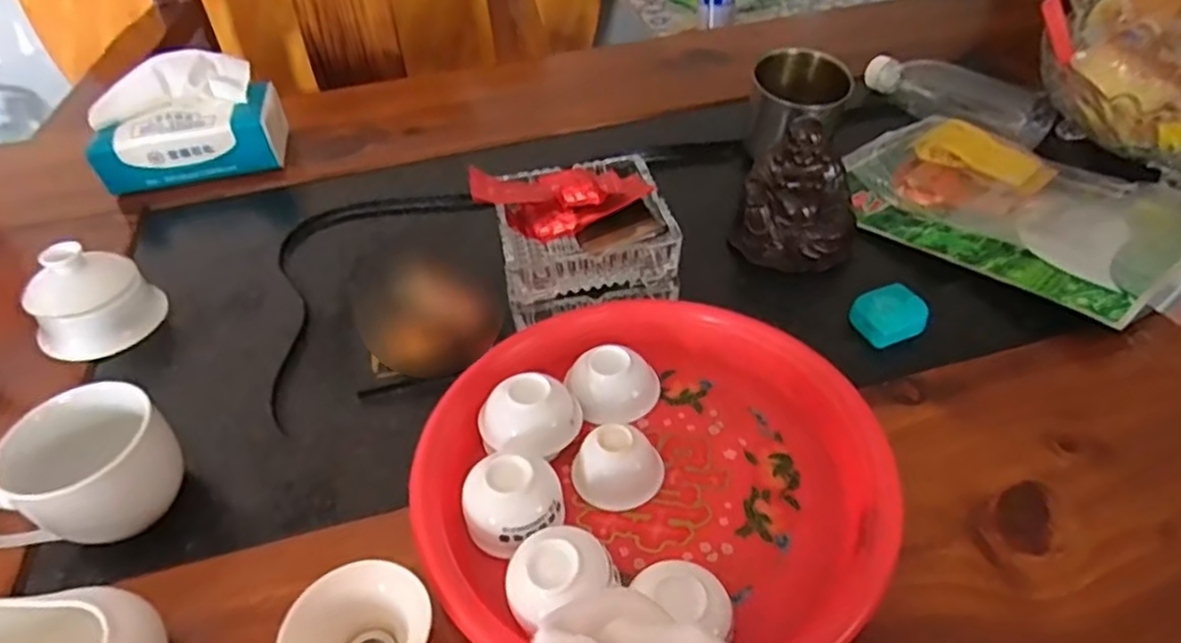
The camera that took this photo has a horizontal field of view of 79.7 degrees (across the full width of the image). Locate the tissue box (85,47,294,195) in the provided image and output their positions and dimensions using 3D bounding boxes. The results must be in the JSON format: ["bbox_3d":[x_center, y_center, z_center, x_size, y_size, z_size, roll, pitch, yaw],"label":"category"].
[{"bbox_3d":[-0.381,-0.189,0.667,0.157,0.091,0.077,-14,44,-9],"label":"tissue box"}]

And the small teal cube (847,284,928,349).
[{"bbox_3d":[0.207,-0.005,0.489,0.045,0.022,0.036,-14,44,-9],"label":"small teal cube"}]

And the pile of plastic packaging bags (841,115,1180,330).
[{"bbox_3d":[0.344,-0.094,0.558,0.186,0.034,0.270,-31,49,-25],"label":"pile of plastic packaging bags"}]

